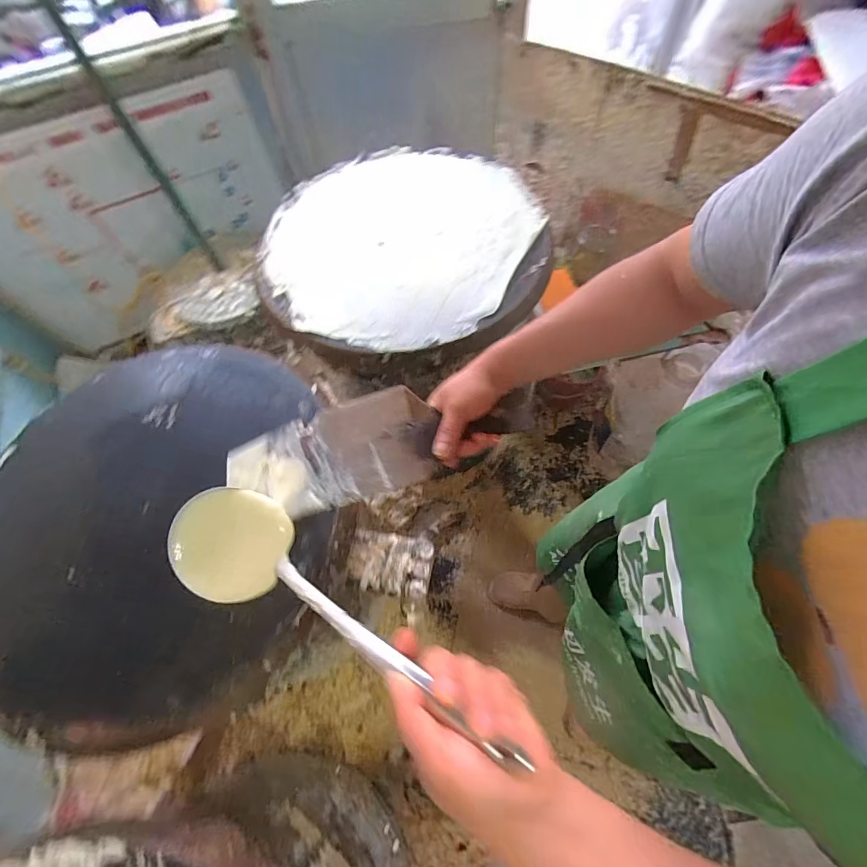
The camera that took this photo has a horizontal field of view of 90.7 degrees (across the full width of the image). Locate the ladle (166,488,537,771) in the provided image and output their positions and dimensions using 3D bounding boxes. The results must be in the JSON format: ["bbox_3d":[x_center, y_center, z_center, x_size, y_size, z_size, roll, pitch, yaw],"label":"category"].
[{"bbox_3d":[-0.093,0.148,0.374,0.353,0.069,0.106,18,65,27],"label":"ladle"}]

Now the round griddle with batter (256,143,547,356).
[{"bbox_3d":[-0.068,-0.430,0.941,0.600,0.070,0.618,-1,63,3],"label":"round griddle with batter"}]

